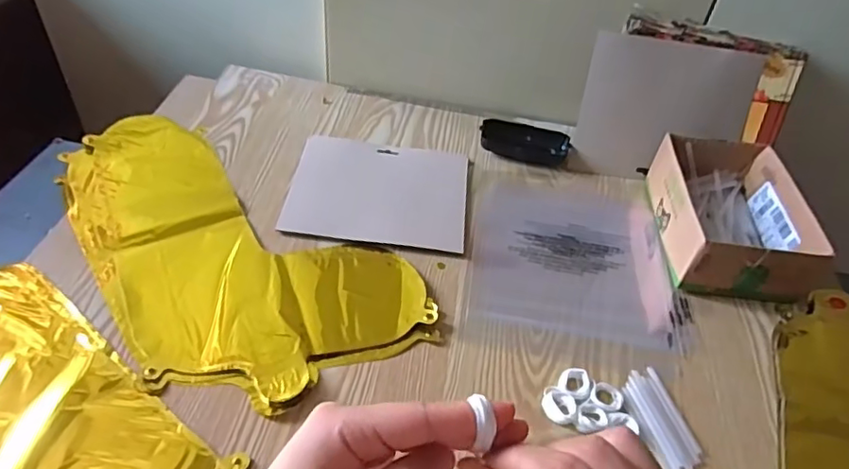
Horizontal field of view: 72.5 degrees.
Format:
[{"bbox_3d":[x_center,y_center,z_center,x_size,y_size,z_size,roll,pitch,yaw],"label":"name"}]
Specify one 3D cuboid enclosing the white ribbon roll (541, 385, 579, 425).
[{"bbox_3d":[0.108,0.138,0.467,0.029,0.009,0.024,28,47,20],"label":"white ribbon roll"}]

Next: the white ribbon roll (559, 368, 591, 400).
[{"bbox_3d":[0.126,0.125,0.483,0.026,0.010,0.030,26,46,19],"label":"white ribbon roll"}]

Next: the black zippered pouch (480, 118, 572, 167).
[{"bbox_3d":[0.123,-0.115,0.719,0.106,0.029,0.055,6,43,-2],"label":"black zippered pouch"}]

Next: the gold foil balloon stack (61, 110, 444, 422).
[{"bbox_3d":[-0.198,-0.005,0.575,0.235,0.011,0.410,-24,52,-29],"label":"gold foil balloon stack"}]

